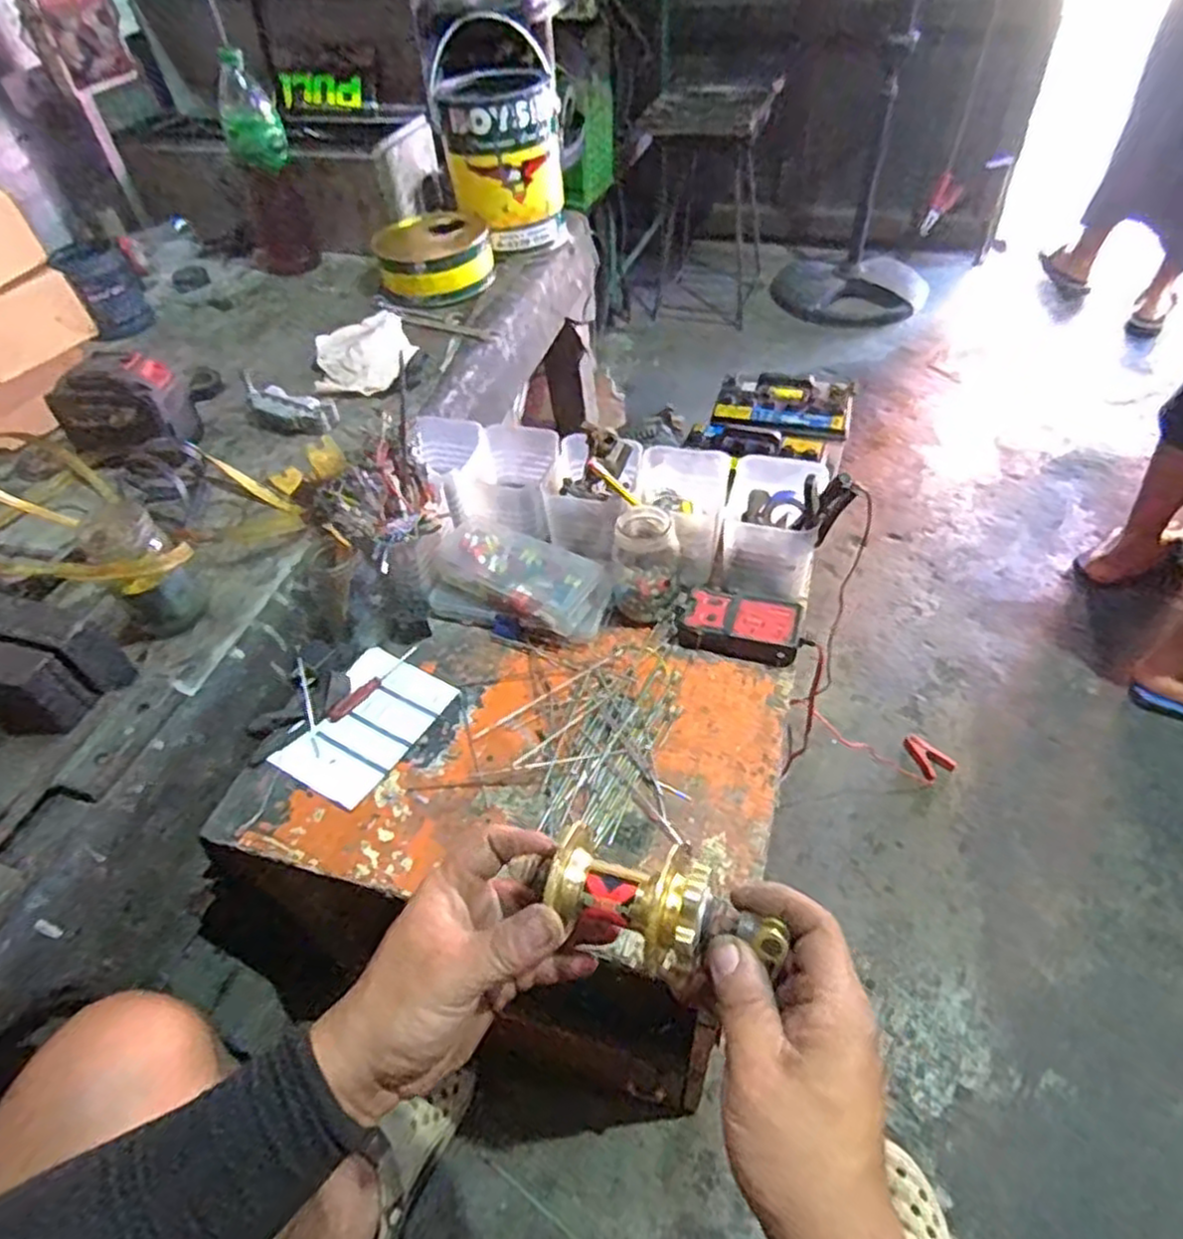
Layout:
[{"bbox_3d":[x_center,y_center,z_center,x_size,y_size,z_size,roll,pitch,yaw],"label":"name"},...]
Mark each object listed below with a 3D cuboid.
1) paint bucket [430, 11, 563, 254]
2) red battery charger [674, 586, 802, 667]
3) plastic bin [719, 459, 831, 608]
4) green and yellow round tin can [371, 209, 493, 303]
[{"bbox_3d":[-0.131,-0.692,1.068,0.166,0.248,0.181,-10,49,-6],"label":"paint bucket"},{"bbox_3d":[0.139,0.006,0.688,0.105,0.026,0.065,14,51,15],"label":"red battery charger"},{"bbox_3d":[0.175,-0.090,0.717,0.092,0.098,0.108,12,51,13],"label":"plastic bin"},{"bbox_3d":[-0.224,-0.519,1.063,0.162,0.054,0.173,-15,50,-10],"label":"green and yellow round tin can"}]

